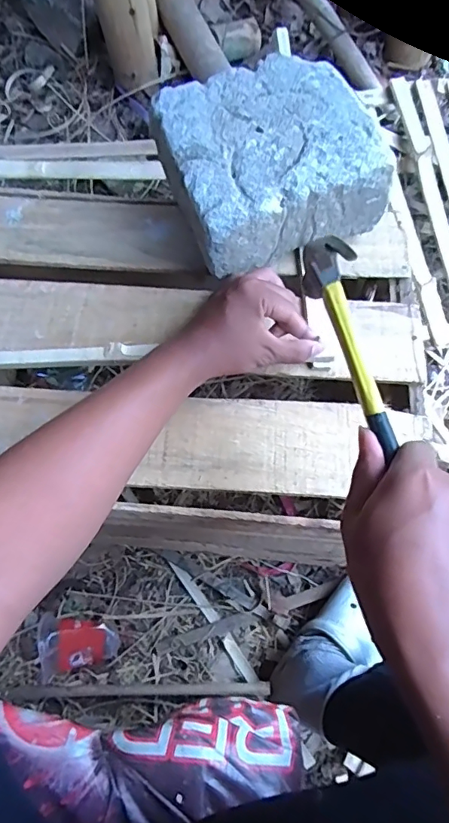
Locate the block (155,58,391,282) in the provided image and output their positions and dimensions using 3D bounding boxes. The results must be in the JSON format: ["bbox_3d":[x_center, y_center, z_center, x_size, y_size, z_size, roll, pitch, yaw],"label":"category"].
[{"bbox_3d":[0.039,-0.259,0.510,0.199,0.074,0.194,-21,73,-6],"label":"block"}]

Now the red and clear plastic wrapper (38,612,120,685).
[{"bbox_3d":[-0.208,0.330,0.703,0.106,0.061,0.085,-4,73,-2],"label":"red and clear plastic wrapper"}]

